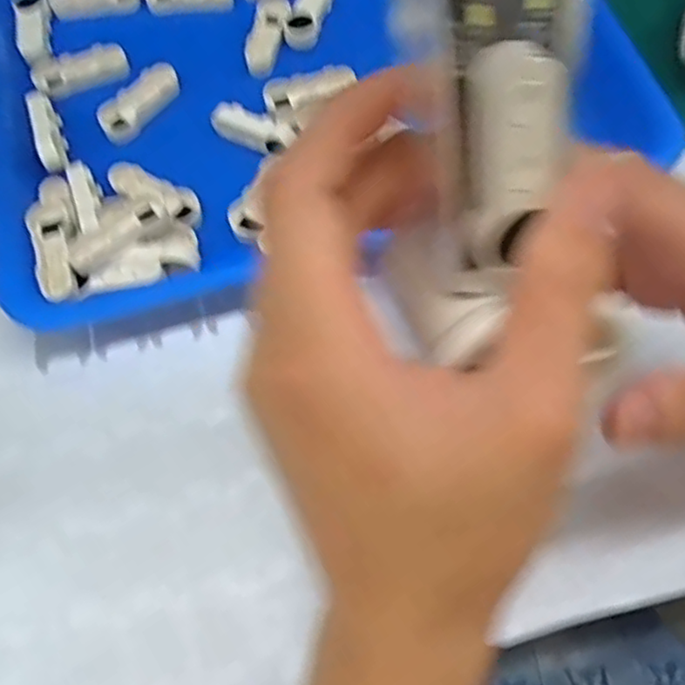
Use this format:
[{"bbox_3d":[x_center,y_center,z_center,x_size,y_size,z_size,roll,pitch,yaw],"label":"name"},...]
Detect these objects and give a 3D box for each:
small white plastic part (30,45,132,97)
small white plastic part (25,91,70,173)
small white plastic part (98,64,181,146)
[{"bbox_3d":[-0.144,-0.151,0.366,0.051,0.008,0.023,-17,67,-8],"label":"small white plastic part"},{"bbox_3d":[-0.152,-0.109,0.345,0.013,0.016,0.053,-19,67,-9],"label":"small white plastic part"},{"bbox_3d":[-0.108,-0.129,0.357,0.020,0.011,0.050,38,71,16],"label":"small white plastic part"}]

